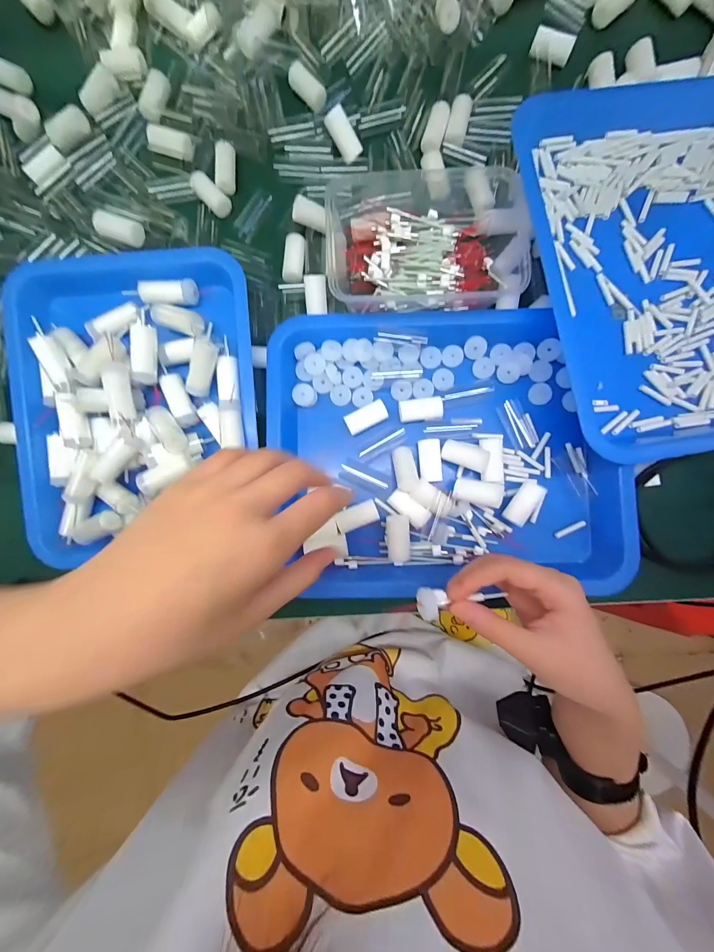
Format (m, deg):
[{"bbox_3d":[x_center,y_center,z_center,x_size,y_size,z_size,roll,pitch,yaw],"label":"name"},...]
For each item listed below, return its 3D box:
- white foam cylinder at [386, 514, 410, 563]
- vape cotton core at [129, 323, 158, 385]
[{"bbox_3d":[0.039,0.059,0.310,0.022,0.016,0.044,-1,87,2],"label":"white foam cylinder"},{"bbox_3d":[-0.192,-0.109,0.294,0.016,0.016,0.050,8,103,2],"label":"vape cotton core"}]

